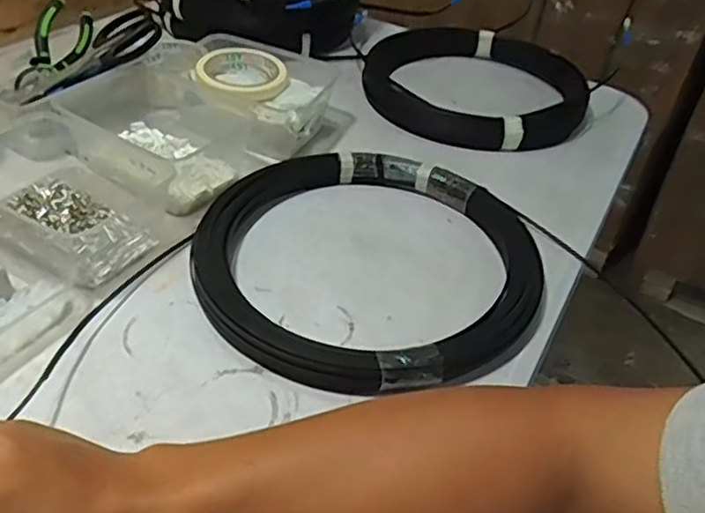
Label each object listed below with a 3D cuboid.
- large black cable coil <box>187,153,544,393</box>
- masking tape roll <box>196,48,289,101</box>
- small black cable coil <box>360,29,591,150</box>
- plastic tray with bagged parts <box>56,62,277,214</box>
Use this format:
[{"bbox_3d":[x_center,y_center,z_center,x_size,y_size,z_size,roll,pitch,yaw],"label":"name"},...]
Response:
[{"bbox_3d":[0.017,-0.001,0.557,0.284,0.032,0.280,5,36,-4],"label":"large black cable coil"},{"bbox_3d":[-0.128,-0.200,0.704,0.104,0.021,0.105,5,36,-4],"label":"masking tape roll"},{"bbox_3d":[0.167,-0.230,0.830,0.265,0.053,0.263,16,36,11],"label":"small black cable coil"},{"bbox_3d":[-0.206,-0.132,0.658,0.219,0.068,0.153,26,43,25],"label":"plastic tray with bagged parts"}]

